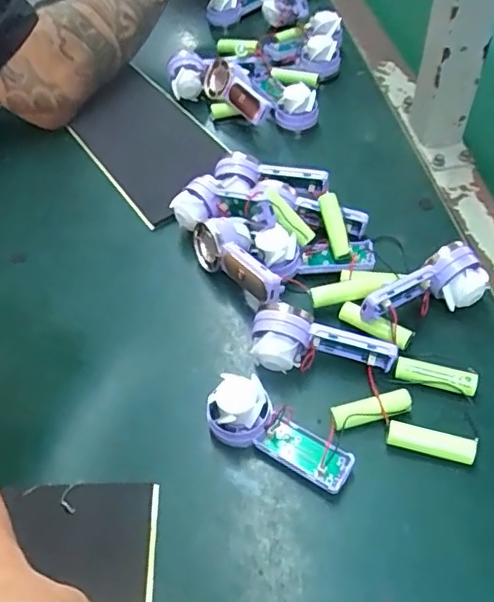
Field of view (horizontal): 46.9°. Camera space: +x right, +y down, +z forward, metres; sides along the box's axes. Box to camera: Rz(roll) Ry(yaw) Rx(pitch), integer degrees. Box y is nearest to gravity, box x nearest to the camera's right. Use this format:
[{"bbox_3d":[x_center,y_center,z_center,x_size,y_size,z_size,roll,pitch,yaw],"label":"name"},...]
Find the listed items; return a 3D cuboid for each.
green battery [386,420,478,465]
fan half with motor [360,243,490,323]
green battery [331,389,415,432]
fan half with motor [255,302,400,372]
[{"bbox_3d":[0.110,0.084,0.340,0.050,0.012,0.013,12,54,14],"label":"green battery"},{"bbox_3d":[0.117,-0.007,0.388,0.088,0.041,0.031,-17,52,-8],"label":"fan half with motor"},{"bbox_3d":[0.077,0.067,0.354,0.050,0.014,0.014,-12,52,-4],"label":"green battery"},{"bbox_3d":[0.050,0.029,0.374,0.092,0.039,0.034,6,53,10],"label":"fan half with motor"}]

